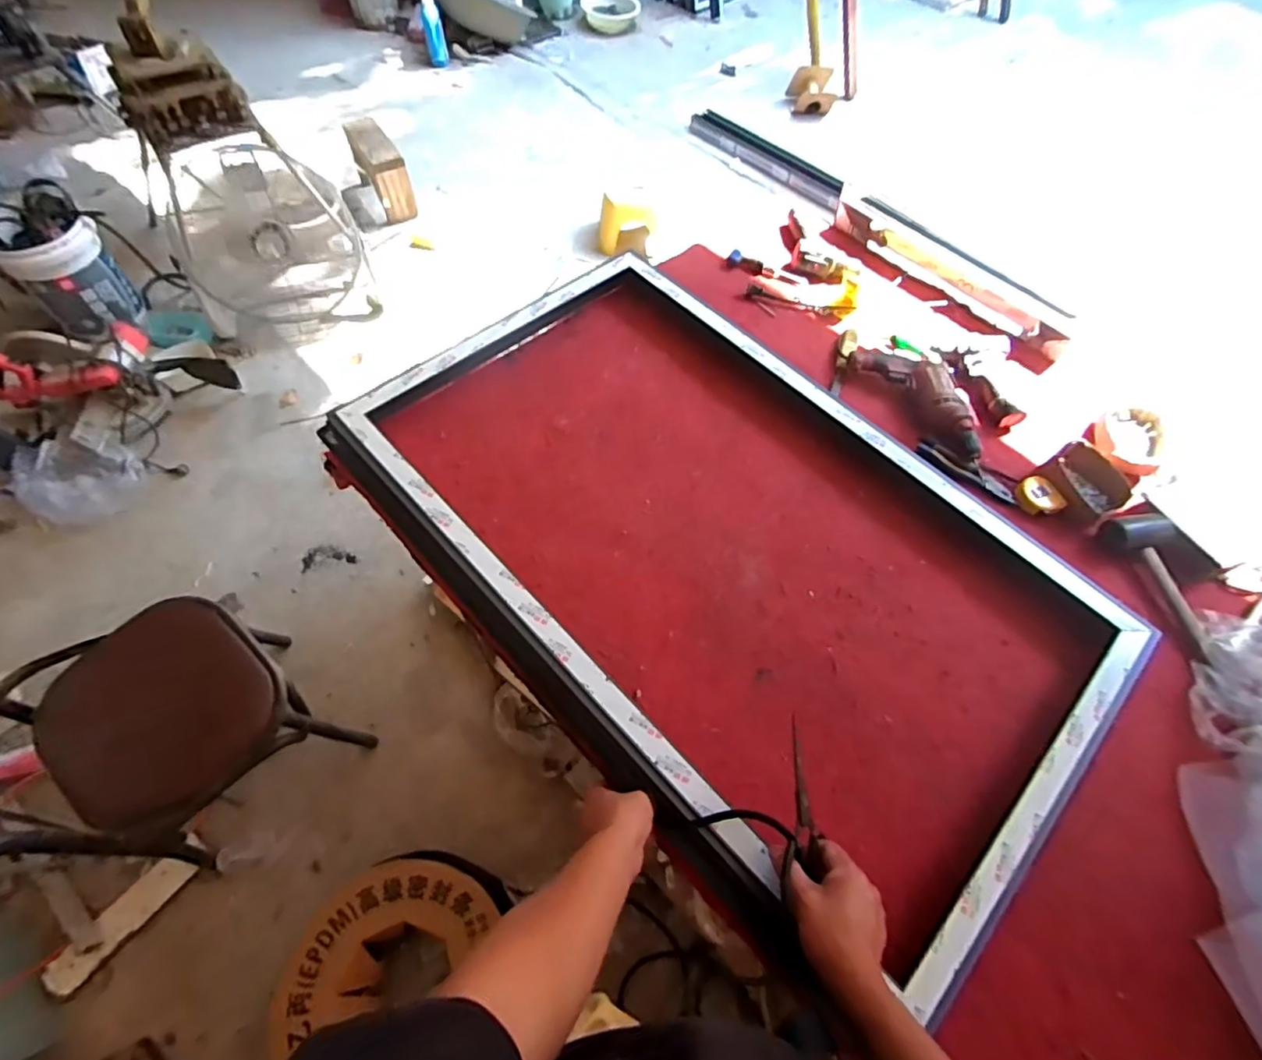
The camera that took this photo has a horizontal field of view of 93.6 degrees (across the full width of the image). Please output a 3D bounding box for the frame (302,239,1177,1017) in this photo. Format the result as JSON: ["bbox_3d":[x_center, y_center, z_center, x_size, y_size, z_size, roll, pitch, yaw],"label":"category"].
[{"bbox_3d":[0.141,0.009,0.928,0.728,0.109,1.113,-38,68,-23],"label":"frame"}]

